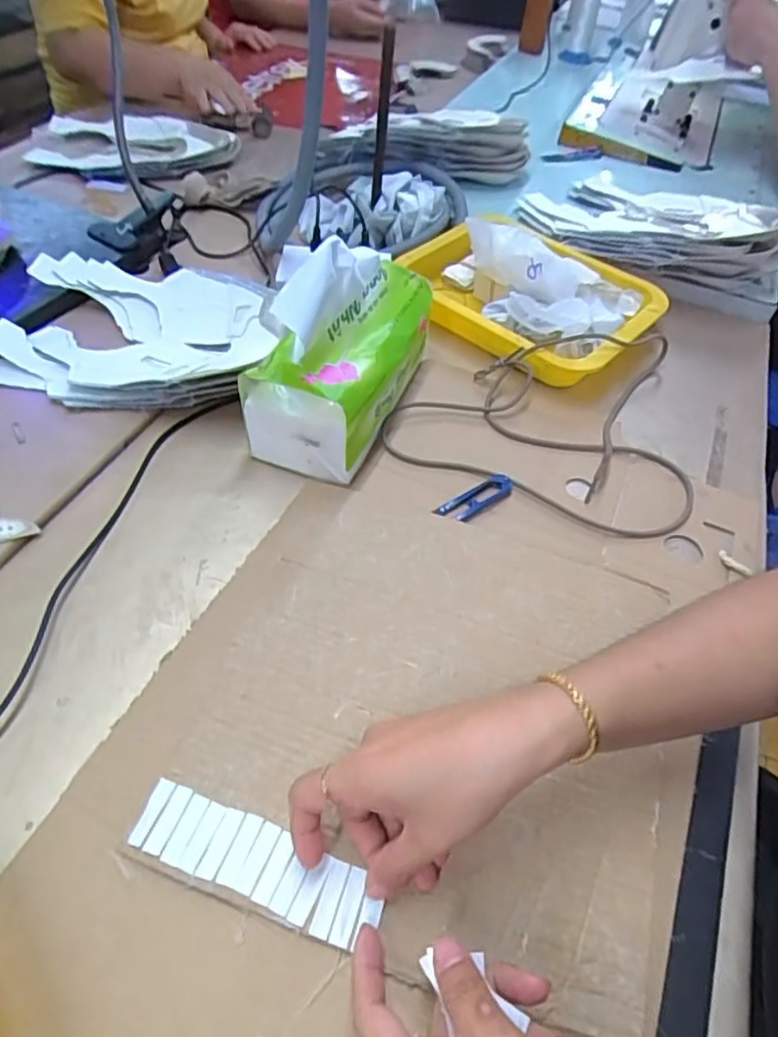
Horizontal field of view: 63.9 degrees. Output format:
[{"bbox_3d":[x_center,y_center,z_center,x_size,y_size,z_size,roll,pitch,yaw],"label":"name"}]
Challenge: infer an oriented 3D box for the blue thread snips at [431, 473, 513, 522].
[{"bbox_3d":[0.071,-0.016,0.511,0.072,0.007,0.024,-28,58,-24],"label":"blue thread snips"}]

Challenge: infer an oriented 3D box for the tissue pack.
[{"bbox_3d":[-0.034,-0.151,0.521,0.093,0.151,0.188,21,52,12],"label":"tissue pack"}]

